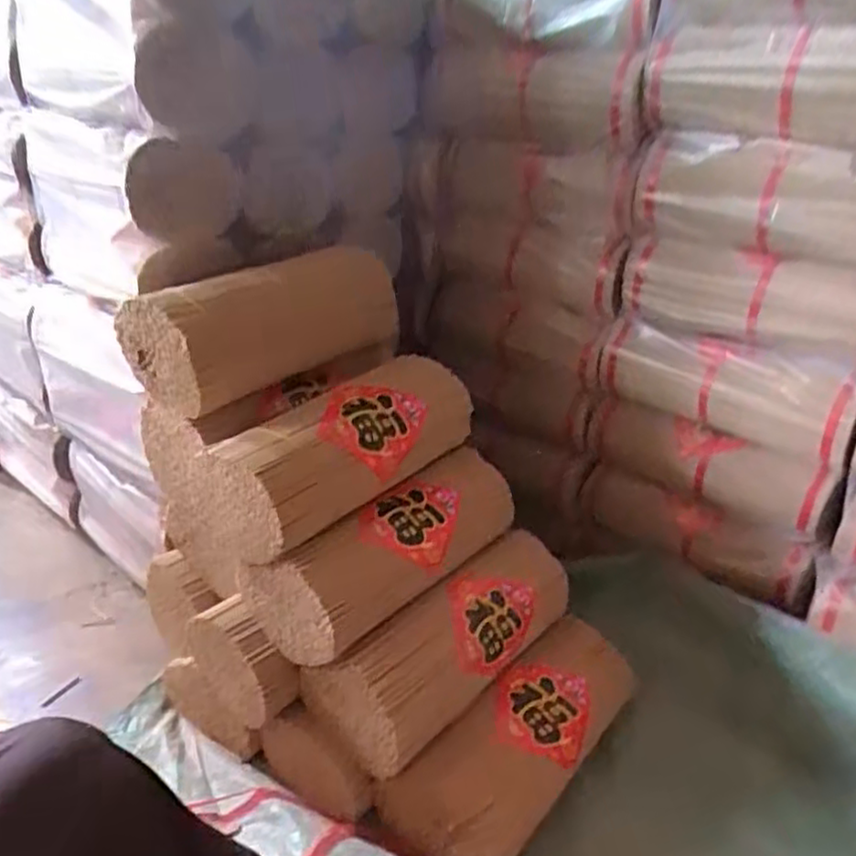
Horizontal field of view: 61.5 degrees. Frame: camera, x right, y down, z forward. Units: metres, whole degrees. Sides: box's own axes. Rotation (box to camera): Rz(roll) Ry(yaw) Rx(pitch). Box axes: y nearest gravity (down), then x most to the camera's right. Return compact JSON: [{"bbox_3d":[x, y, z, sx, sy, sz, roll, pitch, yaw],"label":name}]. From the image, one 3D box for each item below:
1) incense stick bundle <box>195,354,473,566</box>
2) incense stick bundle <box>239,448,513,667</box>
[{"bbox_3d":[-0.097,0.019,0.843,0.137,0.112,0.330,21,32,34],"label":"incense stick bundle"},{"bbox_3d":[-0.034,0.130,0.842,0.337,0.105,0.129,-22,34,-39],"label":"incense stick bundle"}]

